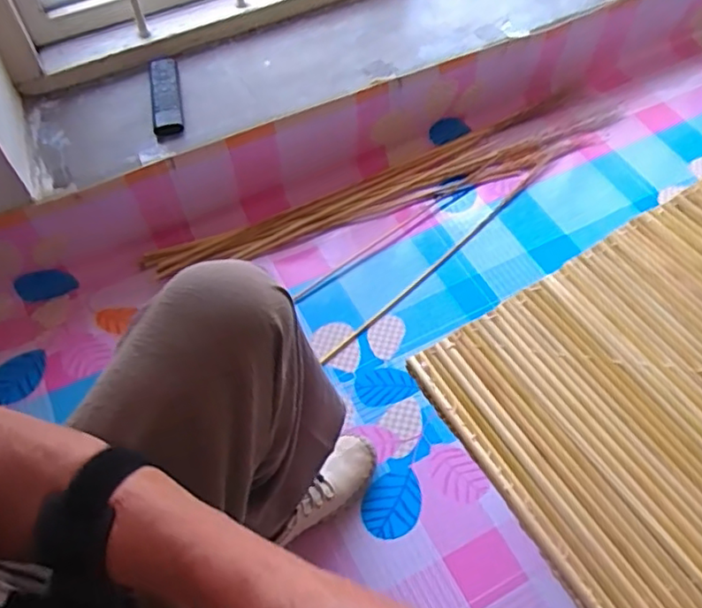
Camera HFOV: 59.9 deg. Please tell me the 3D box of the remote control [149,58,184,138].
[{"bbox_3d":[-0.294,-0.333,0.959,0.049,0.023,0.175,-13,57,-6],"label":"remote control"}]

